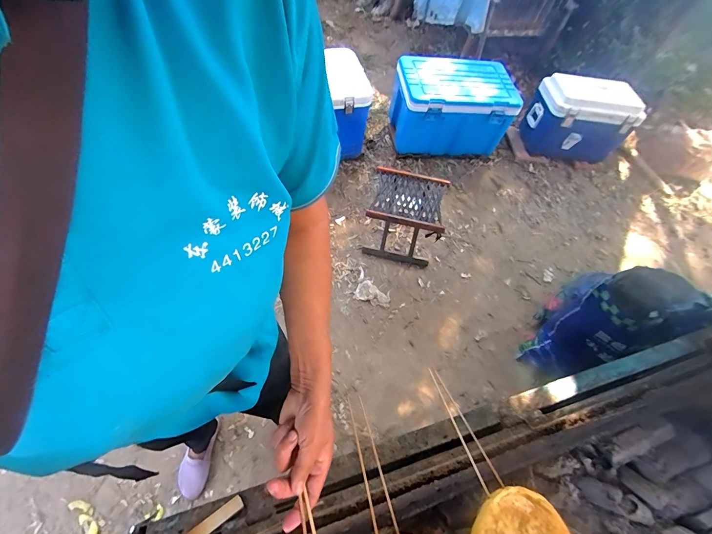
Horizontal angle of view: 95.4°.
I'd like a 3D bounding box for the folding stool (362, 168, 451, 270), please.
[{"bbox_3d":[0.215,-0.206,1.445,0.299,0.364,0.249,17,55,7],"label":"folding stool"}]

